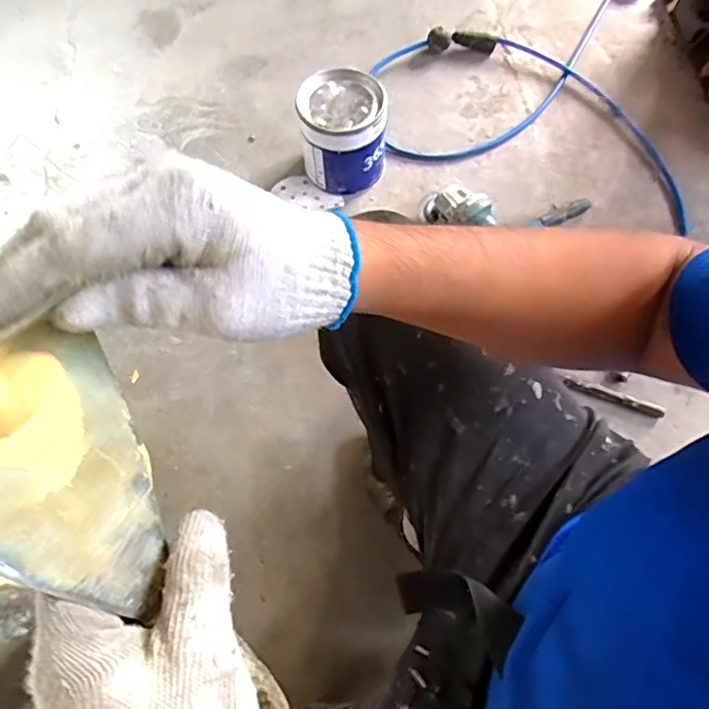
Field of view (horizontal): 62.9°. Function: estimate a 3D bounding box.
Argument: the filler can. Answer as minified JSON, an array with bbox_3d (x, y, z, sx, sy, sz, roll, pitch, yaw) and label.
[{"bbox_3d":[-0.018,-0.400,1.046,0.146,0.164,0.149,-1,64,2],"label":"filler can"}]

